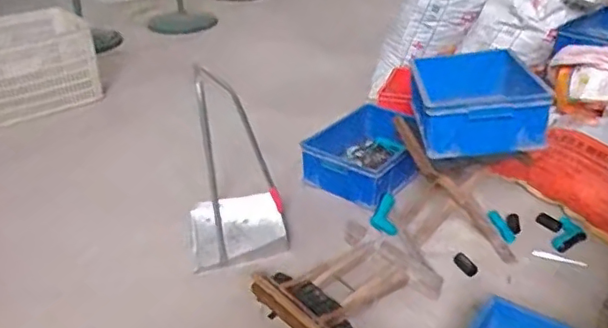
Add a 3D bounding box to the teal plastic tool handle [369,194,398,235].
[{"bbox_3d":[0.229,0.146,1.617,0.071,0.031,0.145,3,44,7],"label":"teal plastic tool handle"}]

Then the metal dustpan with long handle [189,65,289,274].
[{"bbox_3d":[-0.184,0.004,1.469,0.260,0.478,0.257,-6,30,-7],"label":"metal dustpan with long handle"}]

